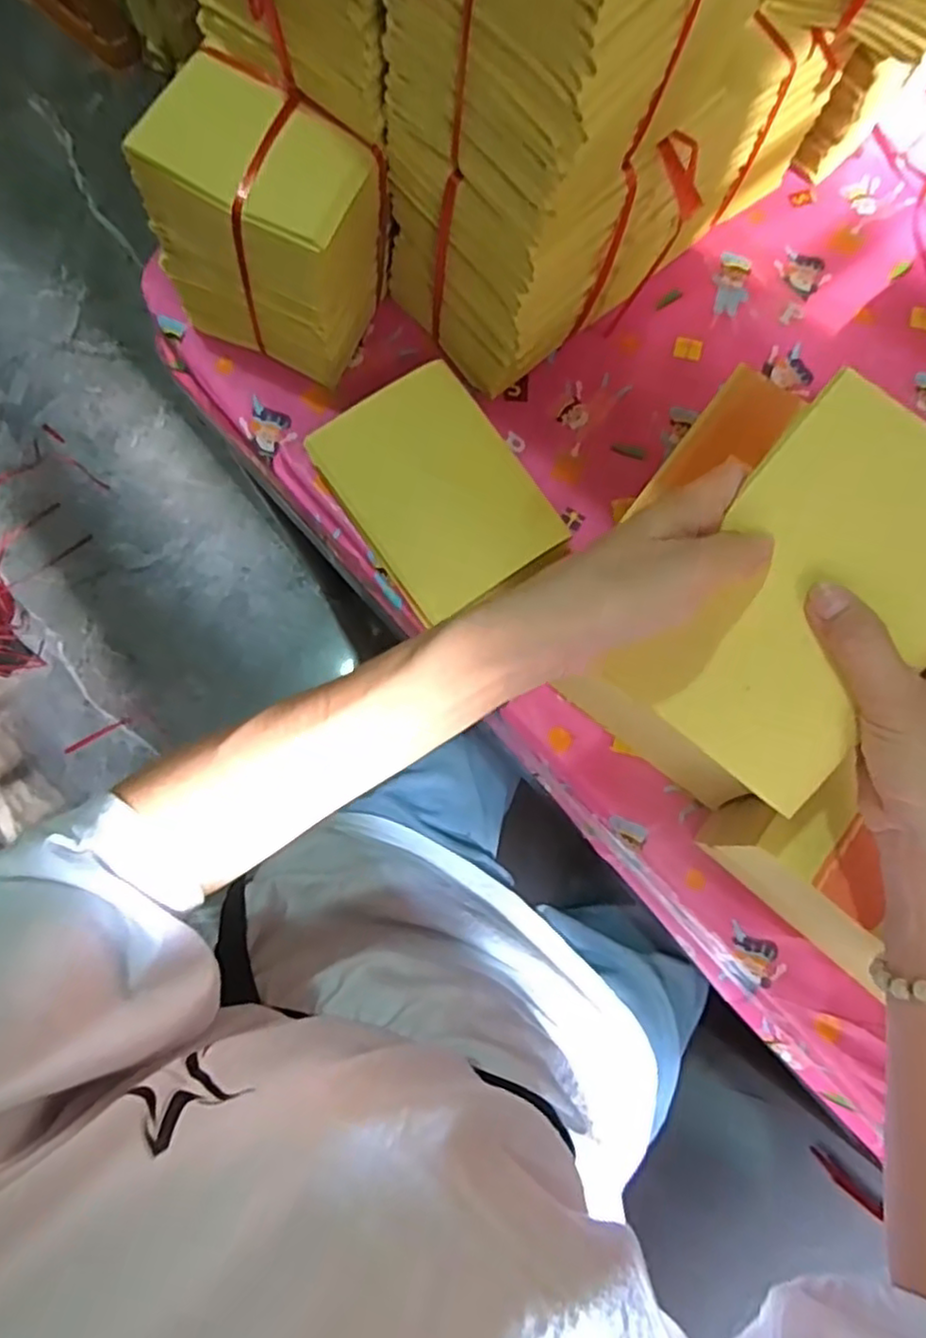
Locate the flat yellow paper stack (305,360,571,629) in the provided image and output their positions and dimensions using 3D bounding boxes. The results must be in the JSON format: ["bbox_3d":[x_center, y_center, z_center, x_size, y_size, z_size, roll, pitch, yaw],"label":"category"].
[{"bbox_3d":[-0.016,-0.121,0.485,0.119,0.013,0.158,-35,99,2],"label":"flat yellow paper stack"}]

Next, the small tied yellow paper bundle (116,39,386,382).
[{"bbox_3d":[-0.123,-0.285,0.458,0.127,0.144,0.094,25,79,4],"label":"small tied yellow paper bundle"}]

